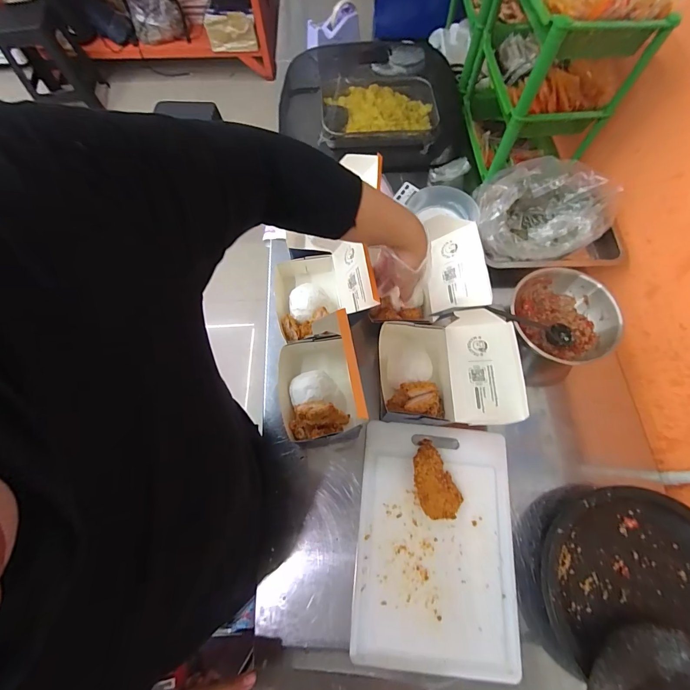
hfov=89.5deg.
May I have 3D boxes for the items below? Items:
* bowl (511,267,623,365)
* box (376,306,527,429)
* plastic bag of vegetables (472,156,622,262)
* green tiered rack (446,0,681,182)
[{"bbox_3d":[0.405,-0.057,0.651,0.170,0.088,0.169,0,68,0],"label":"bowl"},{"bbox_3d":[0.183,0.043,0.630,0.233,0.069,0.198,0,68,0],"label":"box"},{"bbox_3d":[0.401,-0.269,0.732,0.257,0.122,0.190,-1,68,-1],"label":"plastic bag of vegetables"},{"bbox_3d":[0.380,-0.697,0.759,0.186,0.358,0.607,-5,68,-2],"label":"green tiered rack"}]

